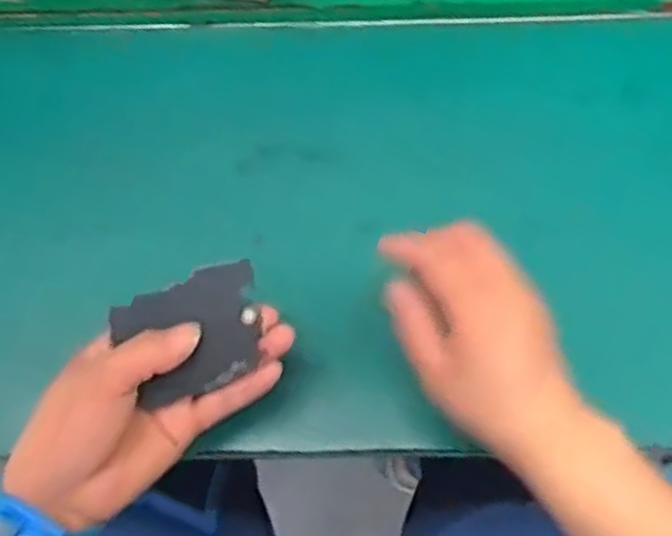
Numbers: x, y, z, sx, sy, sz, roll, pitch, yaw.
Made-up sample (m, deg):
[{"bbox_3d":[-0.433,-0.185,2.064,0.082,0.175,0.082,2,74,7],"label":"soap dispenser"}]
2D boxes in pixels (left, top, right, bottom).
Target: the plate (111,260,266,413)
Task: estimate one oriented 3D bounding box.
[{"bbox_3d":[-0.072,0.033,0.405,0.074,0.009,0.055,-23,87,-4],"label":"plate"}]

